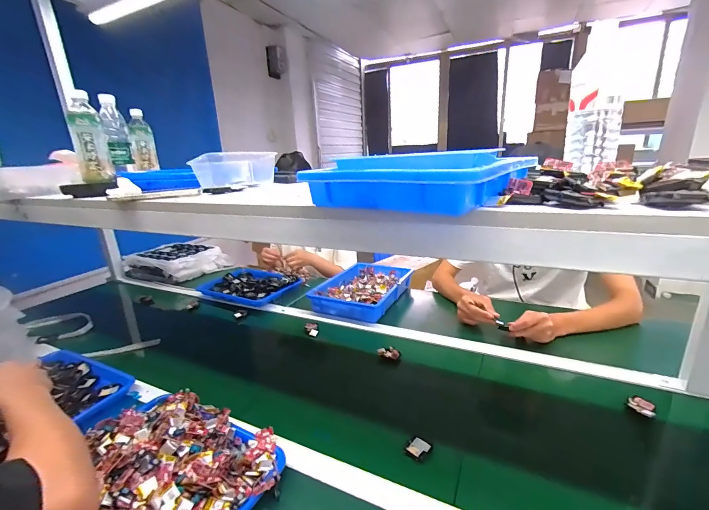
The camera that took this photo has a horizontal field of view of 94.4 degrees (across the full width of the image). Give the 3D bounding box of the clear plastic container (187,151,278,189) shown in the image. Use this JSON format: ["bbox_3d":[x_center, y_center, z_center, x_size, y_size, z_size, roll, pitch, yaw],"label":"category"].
[{"bbox_3d":[-0.254,-0.185,0.712,0.090,0.068,0.166,9,21,34],"label":"clear plastic container"}]

